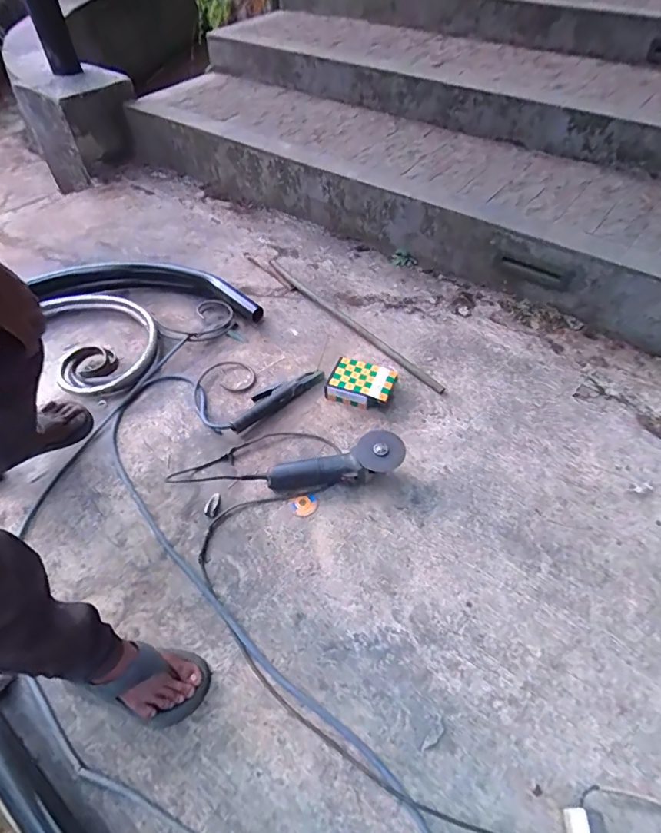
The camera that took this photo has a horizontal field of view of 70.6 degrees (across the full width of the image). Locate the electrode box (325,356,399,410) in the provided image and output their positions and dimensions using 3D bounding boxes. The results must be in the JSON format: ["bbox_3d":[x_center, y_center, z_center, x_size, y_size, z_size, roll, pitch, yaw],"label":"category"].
[{"bbox_3d":[0.079,-0.084,1.198,0.158,0.052,0.125,15,51,12],"label":"electrode box"}]

